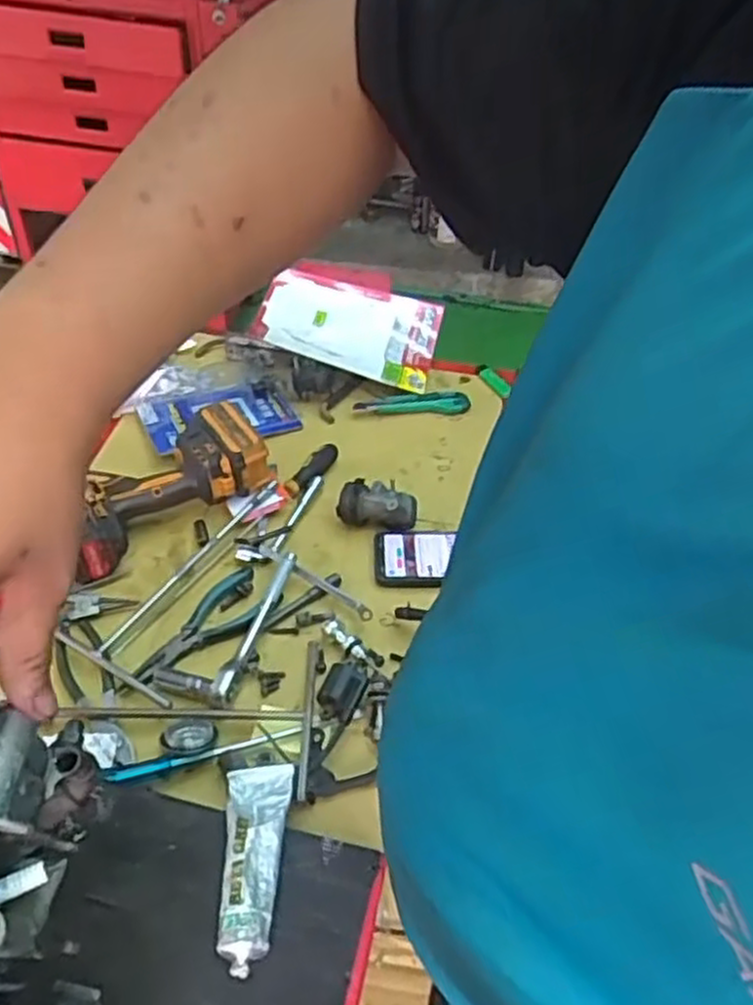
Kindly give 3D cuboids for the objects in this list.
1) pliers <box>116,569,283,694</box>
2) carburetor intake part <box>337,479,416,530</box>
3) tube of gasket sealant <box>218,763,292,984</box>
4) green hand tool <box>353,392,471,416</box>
[{"bbox_3d":[-0.187,0.137,0.825,0.066,0.012,0.187,33,50,26],"label":"pliers"},{"bbox_3d":[0.001,0.001,0.969,0.097,0.049,0.059,8,44,3],"label":"carburetor intake part"},{"bbox_3d":[-0.081,0.228,0.504,0.040,0.020,0.131,3,44,-2],"label":"tube of gasket sealant"},{"bbox_3d":[0.053,-0.142,1.142,0.170,0.013,0.039,-4,44,-9],"label":"green hand tool"}]

